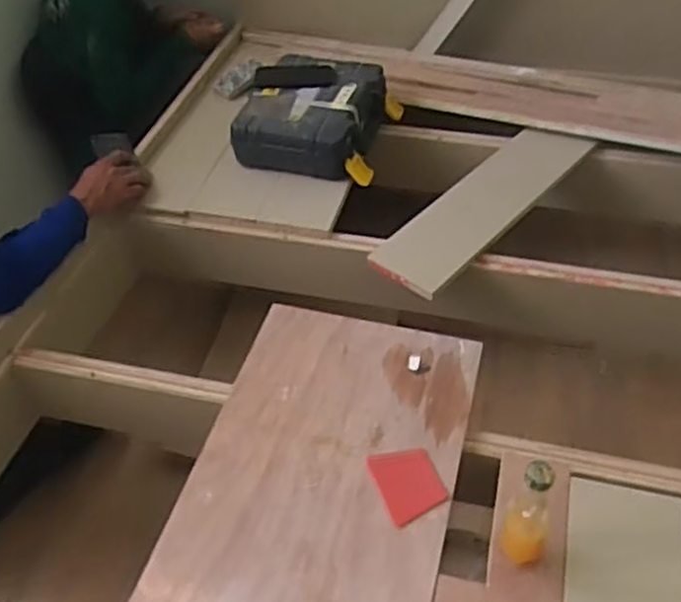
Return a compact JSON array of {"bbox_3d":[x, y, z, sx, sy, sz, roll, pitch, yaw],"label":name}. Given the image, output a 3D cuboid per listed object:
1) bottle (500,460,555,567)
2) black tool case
[{"bbox_3d":[0.219,0.254,0.856,0.054,0.192,0.044,15,48,17],"label":"bottle"},{"bbox_3d":[-0.046,-0.414,1.579,0.302,0.113,0.357,11,47,13],"label":"black tool case"}]

